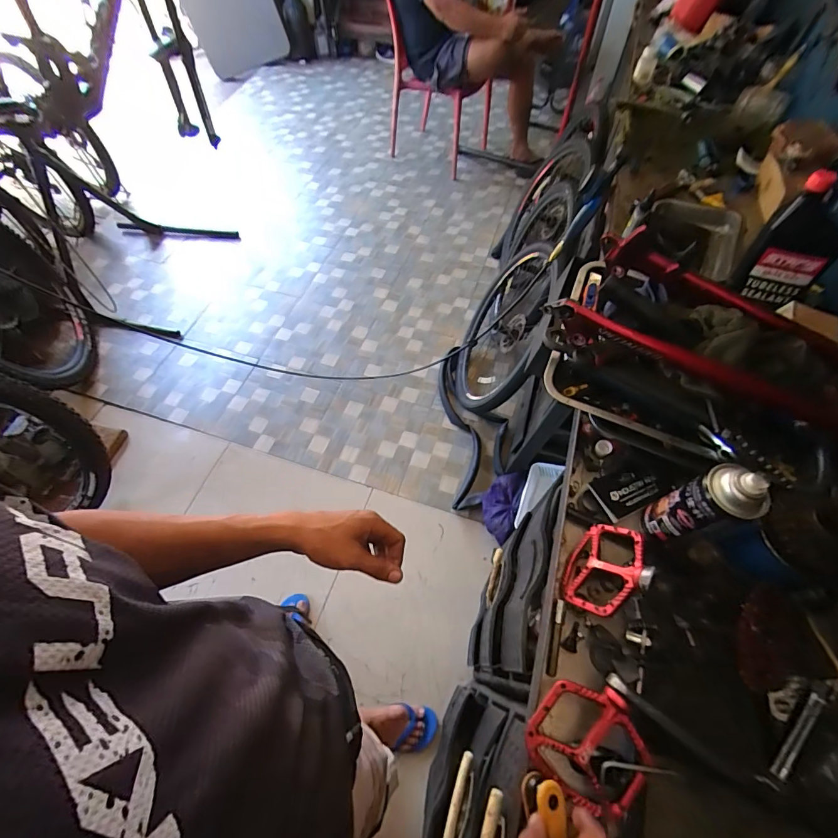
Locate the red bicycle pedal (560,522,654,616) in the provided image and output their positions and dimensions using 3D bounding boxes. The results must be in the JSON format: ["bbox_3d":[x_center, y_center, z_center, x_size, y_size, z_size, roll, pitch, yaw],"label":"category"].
[{"bbox_3d":[0.232,0.183,0.498,0.016,0.121,0.112,37,74,-15],"label":"red bicycle pedal"}]

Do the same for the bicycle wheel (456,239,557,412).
[{"bbox_3d":[0.298,-0.318,1.503,0.055,0.564,0.608,22,80,-19],"label":"bicycle wheel"}]

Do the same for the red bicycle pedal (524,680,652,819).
[{"bbox_3d":[0.179,0.339,0.426,0.115,0.018,0.110,40,81,17],"label":"red bicycle pedal"}]

